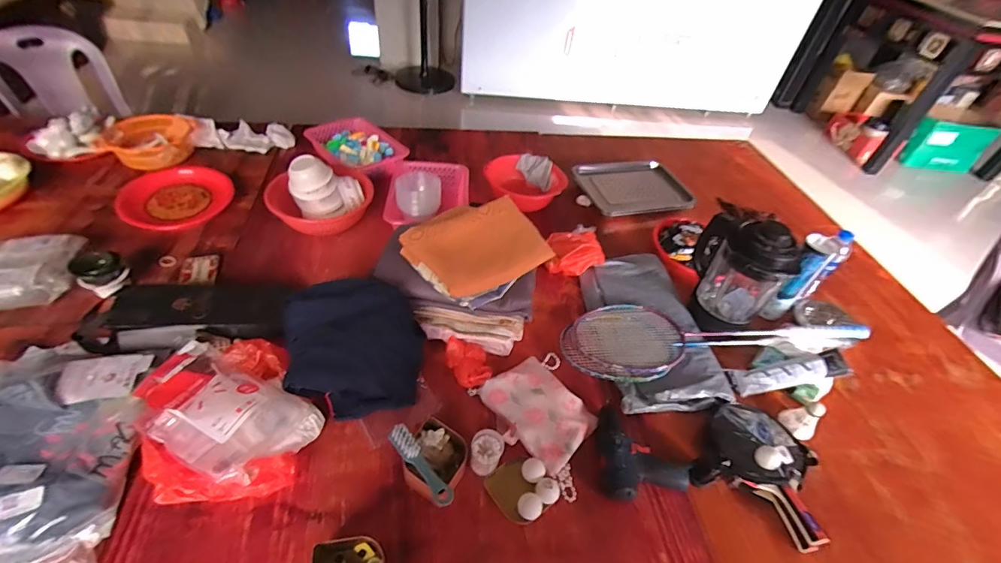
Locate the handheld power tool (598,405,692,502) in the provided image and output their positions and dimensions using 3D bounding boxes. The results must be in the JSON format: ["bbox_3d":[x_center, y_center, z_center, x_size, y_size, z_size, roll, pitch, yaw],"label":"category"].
[{"bbox_3d":[0.257,0.316,0.790,0.158,0.050,0.163,11,49,2],"label":"handheld power tool"}]

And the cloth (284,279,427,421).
[{"bbox_3d":[-0.264,0.122,0.810,0.238,0.038,0.242,0,89,-20],"label":"cloth"}]

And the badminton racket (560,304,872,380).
[{"bbox_3d":[0.459,0.106,0.994,0.652,0.030,0.196,-7,43,-9],"label":"badminton racket"}]

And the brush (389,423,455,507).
[{"bbox_3d":[-0.127,0.292,0.698,0.032,0.020,0.145,-31,57,-32],"label":"brush"}]

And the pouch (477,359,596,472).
[{"bbox_3d":[0.075,0.244,0.846,0.205,0.034,0.162,39,56,24],"label":"pouch"}]

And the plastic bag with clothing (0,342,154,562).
[{"bbox_3d":[-0.739,0.252,0.677,0.308,0.069,0.442,-10,48,-18],"label":"plastic bag with clothing"}]

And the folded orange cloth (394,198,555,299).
[{"bbox_3d":[-0.058,-0.089,0.929,0.248,0.051,0.262,-29,56,-31],"label":"folded orange cloth"}]

